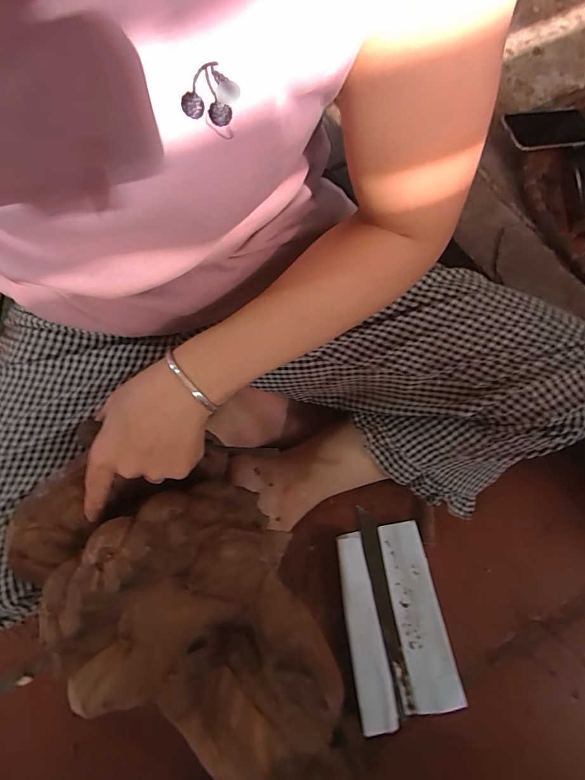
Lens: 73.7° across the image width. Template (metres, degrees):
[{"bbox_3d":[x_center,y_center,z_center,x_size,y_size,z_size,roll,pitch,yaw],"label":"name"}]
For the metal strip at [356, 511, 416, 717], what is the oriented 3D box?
[{"bbox_3d":[0.114,0.269,0.489,0.022,0.006,0.231,-10,75,0],"label":"metal strip"}]

